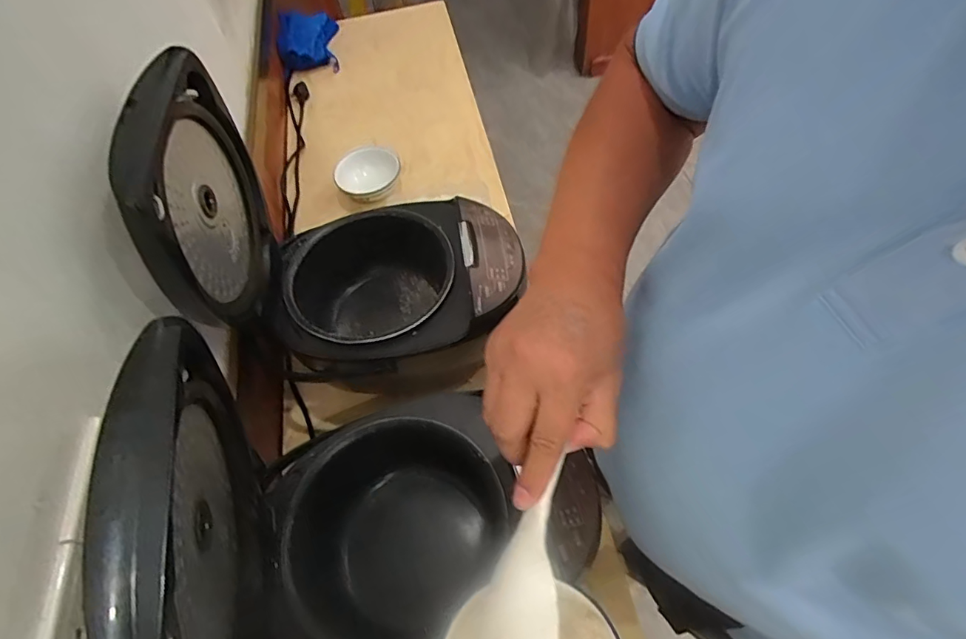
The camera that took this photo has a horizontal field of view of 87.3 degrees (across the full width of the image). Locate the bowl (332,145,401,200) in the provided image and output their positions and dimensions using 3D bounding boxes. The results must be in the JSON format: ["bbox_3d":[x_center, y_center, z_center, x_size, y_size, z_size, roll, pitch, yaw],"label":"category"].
[{"bbox_3d":[-0.202,-0.253,0.907,0.112,0.056,0.107,-2,58,4],"label":"bowl"}]

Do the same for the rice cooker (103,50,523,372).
[{"bbox_3d":[-0.124,-0.093,0.571,0.319,0.371,0.240,-4,58,2],"label":"rice cooker"}]

